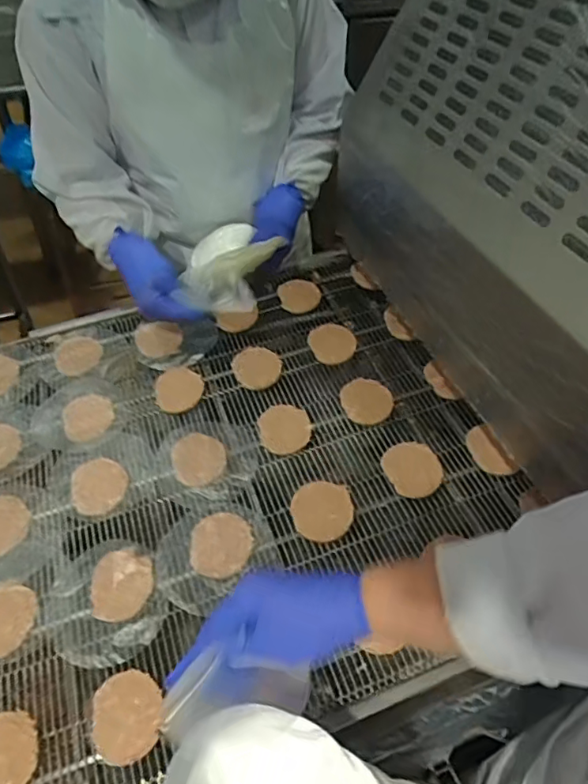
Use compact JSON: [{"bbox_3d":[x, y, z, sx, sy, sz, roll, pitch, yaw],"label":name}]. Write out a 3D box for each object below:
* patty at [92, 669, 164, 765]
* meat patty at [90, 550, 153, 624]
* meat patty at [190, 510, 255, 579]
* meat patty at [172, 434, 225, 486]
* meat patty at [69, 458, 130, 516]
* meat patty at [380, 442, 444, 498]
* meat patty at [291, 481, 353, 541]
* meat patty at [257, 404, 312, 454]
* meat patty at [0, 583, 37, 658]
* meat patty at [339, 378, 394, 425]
[{"bbox_3d":[-0.149,0.289,0.490,0.061,0.007,0.070,-6,49,-10],"label":"patty"},{"bbox_3d":[-0.177,0.198,0.563,0.062,0.008,0.069,2,49,-2],"label":"meat patty"},{"bbox_3d":[-0.079,0.164,0.588,0.066,0.007,0.069,2,49,-2],"label":"meat patty"},{"bbox_3d":[-0.115,0.080,0.662,0.063,0.004,0.073,-19,53,-20],"label":"meat patty"},{"bbox_3d":[-0.230,0.109,0.644,0.063,0.004,0.070,-26,55,-24],"label":"meat patty"},{"bbox_3d":[0.140,0.088,0.640,0.064,0.005,0.071,-17,52,-18],"label":"meat patty"},{"bbox_3d":[0.032,0.131,0.611,0.067,0.008,0.068,2,49,-2],"label":"meat patty"},{"bbox_3d":[-0.012,0.044,0.685,0.064,0.006,0.070,-2,52,2],"label":"meat patty"},{"bbox_3d":[-0.292,0.226,0.546,0.062,0.007,0.070,-9,50,-12],"label":"meat patty"},{"bbox_3d":[0.094,0.010,0.707,0.067,0.006,0.068,2,49,-2],"label":"meat patty"}]

